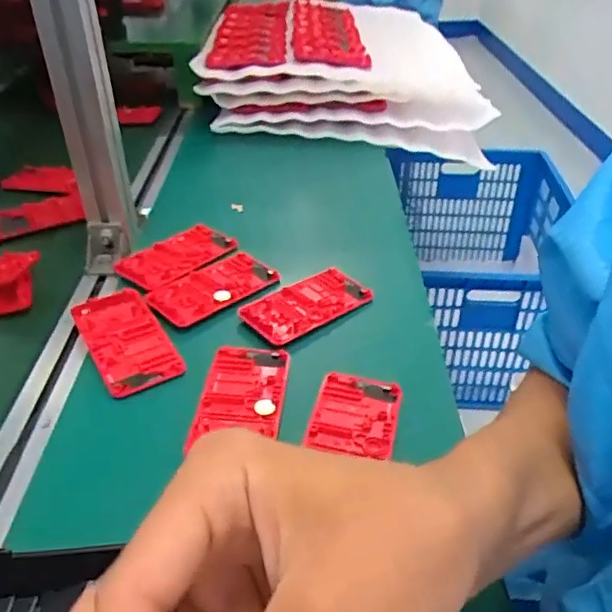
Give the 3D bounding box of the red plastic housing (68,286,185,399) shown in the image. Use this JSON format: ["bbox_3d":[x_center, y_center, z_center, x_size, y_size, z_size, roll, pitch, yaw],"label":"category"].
[{"bbox_3d":[-0.152,0.027,0.494,0.061,0.013,0.115,-21,41,-25],"label":"red plastic housing"}]

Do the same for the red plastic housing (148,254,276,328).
[{"bbox_3d":[-0.091,-0.019,0.562,0.063,0.015,0.119,30,46,34],"label":"red plastic housing"}]

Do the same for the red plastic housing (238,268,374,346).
[{"bbox_3d":[0.001,-0.003,0.542,0.118,0.013,0.063,-26,44,-29],"label":"red plastic housing"}]

